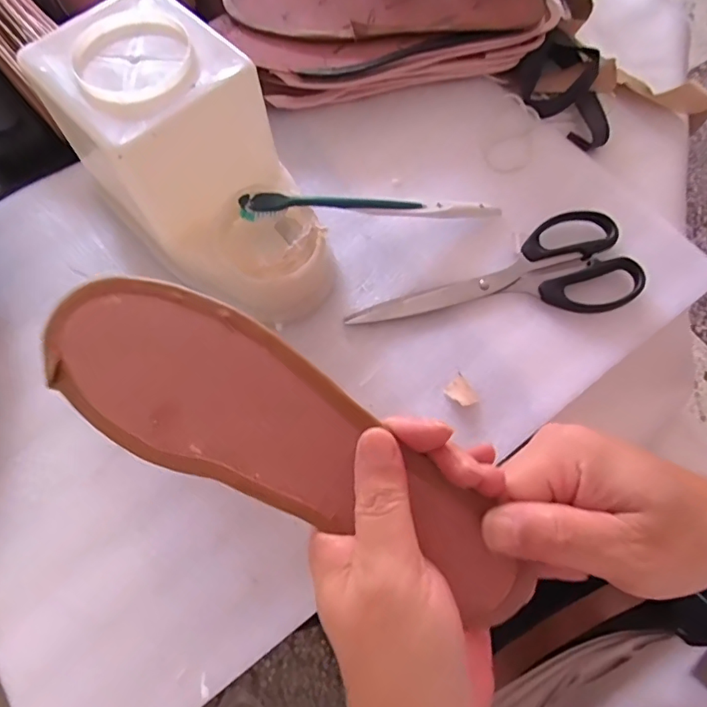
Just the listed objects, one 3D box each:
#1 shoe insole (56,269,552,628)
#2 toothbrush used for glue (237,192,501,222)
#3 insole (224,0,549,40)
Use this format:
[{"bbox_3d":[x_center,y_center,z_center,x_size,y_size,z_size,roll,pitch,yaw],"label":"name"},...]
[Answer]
[{"bbox_3d":[-0.028,0.035,0.233,0.240,0.011,0.074,26,84,5],"label":"shoe insole"},{"bbox_3d":[0.017,-0.099,0.348,0.184,0.012,0.013,-3,67,-17],"label":"toothbrush used for glue"},{"bbox_3d":[0.025,-0.281,0.413,0.253,0.013,0.078,5,68,2],"label":"insole"}]

